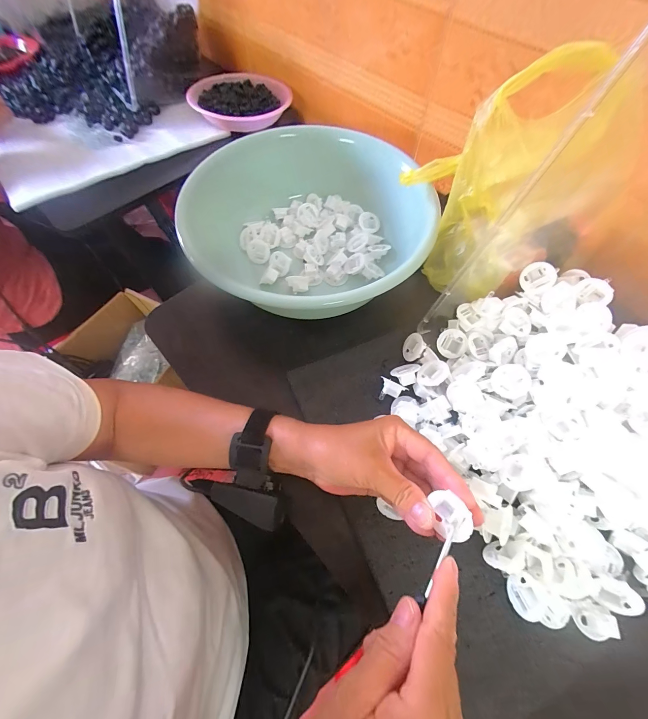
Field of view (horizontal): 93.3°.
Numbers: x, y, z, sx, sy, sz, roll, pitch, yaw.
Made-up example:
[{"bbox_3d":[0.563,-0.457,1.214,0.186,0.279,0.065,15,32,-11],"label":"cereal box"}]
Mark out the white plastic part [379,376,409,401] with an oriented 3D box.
[{"bbox_3d":[0.072,0.034,0.333,0.030,0.023,0.020,25,67,12],"label":"white plastic part"}]

